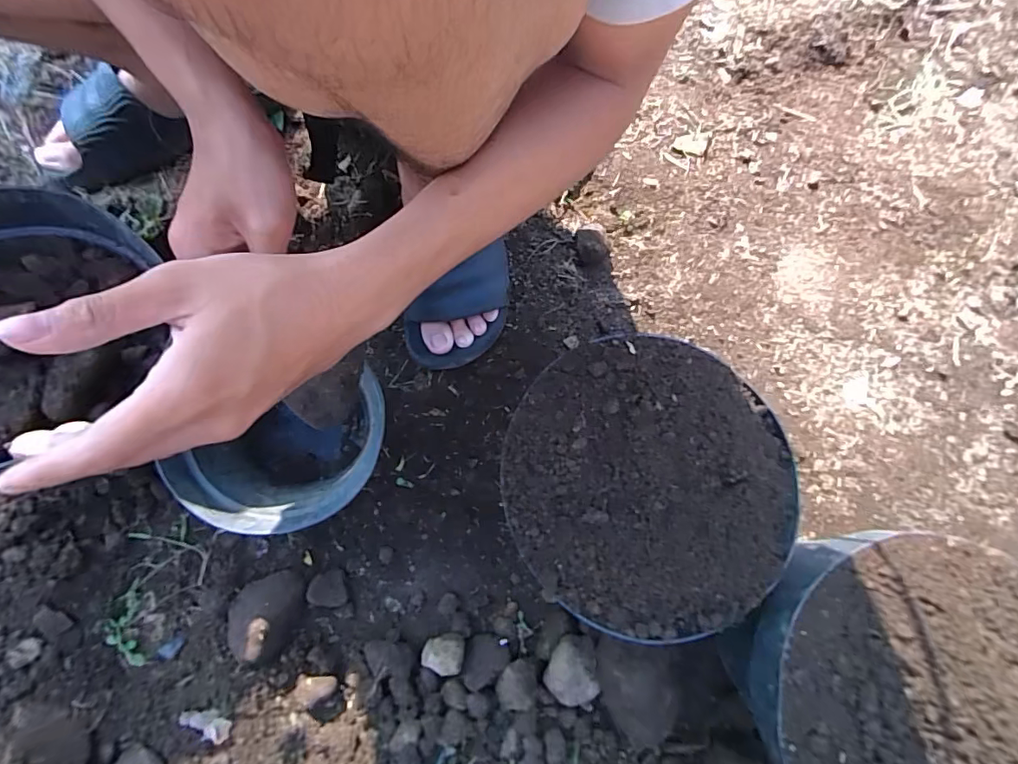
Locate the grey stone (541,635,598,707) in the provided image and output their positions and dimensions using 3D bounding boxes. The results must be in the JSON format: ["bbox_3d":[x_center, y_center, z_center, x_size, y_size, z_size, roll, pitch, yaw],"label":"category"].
[{"bbox_3d":[0.056,0.264,0.459,0.047,0.030,0.060,-4,81,-4],"label":"grey stone"}]

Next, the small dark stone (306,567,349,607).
[{"bbox_3d":[-0.178,0.205,0.493,0.032,0.022,0.035,-21,81,-5],"label":"small dark stone"}]

